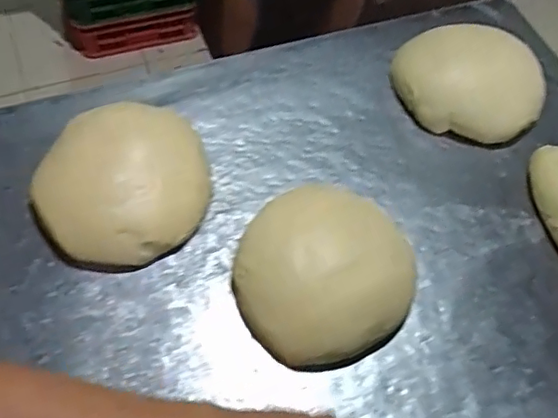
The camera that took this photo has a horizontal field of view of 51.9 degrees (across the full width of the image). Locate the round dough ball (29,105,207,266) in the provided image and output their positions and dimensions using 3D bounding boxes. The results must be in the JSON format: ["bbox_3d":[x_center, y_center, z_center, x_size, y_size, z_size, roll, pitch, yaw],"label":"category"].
[{"bbox_3d":[-0.185,-0.031,0.684,0.195,0.065,0.199,2,59,-3],"label":"round dough ball"}]

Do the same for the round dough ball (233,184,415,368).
[{"bbox_3d":[0.042,0.071,0.631,0.195,0.084,0.177,40,64,18],"label":"round dough ball"}]

